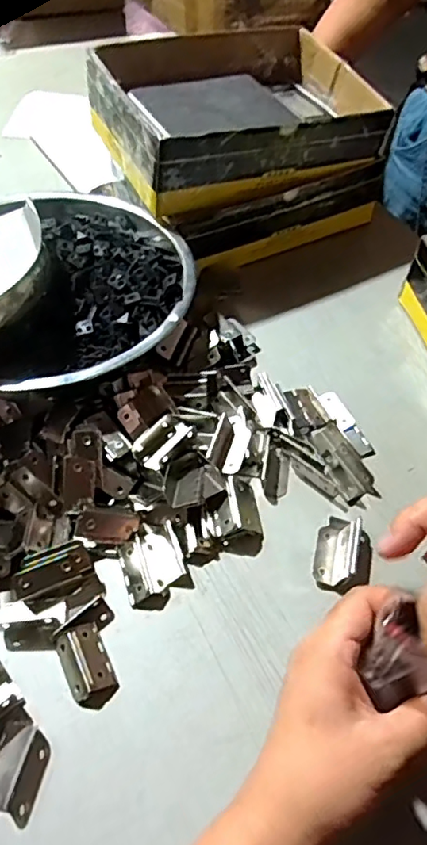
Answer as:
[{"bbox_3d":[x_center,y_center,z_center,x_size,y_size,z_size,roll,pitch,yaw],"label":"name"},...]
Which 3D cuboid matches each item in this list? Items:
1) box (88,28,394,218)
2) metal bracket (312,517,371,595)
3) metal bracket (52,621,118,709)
[{"bbox_3d":[0.018,-0.315,0.576,0.254,0.069,0.200,-24,57,-20],"label":"box"},{"bbox_3d":[0.090,0.090,0.397,0.035,0.015,0.055,11,52,5],"label":"metal bracket"},{"bbox_3d":[-0.077,0.148,0.348,0.027,0.009,0.047,-21,56,-19],"label":"metal bracket"}]

